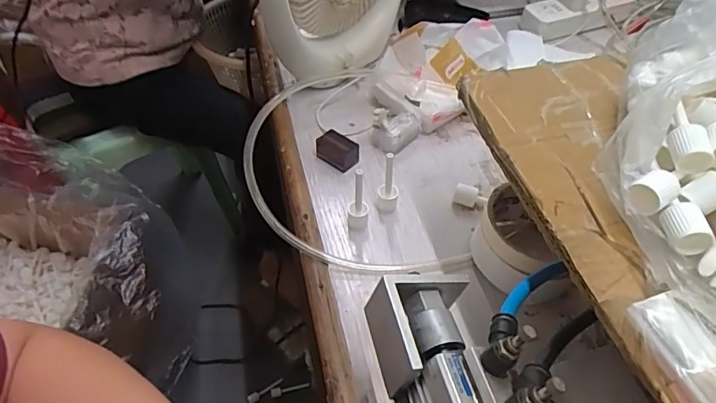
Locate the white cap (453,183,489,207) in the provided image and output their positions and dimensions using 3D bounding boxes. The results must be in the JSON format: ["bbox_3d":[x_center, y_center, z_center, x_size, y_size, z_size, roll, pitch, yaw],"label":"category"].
[{"bbox_3d":[0.104,-0.006,0.455,0.030,0.015,0.014,14,49,14],"label":"white cap"}]

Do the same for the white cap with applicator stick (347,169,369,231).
[{"bbox_3d":[-0.002,-0.002,0.421,0.019,0.060,0.014,-6,47,-5],"label":"white cap with applicator stick"}]

